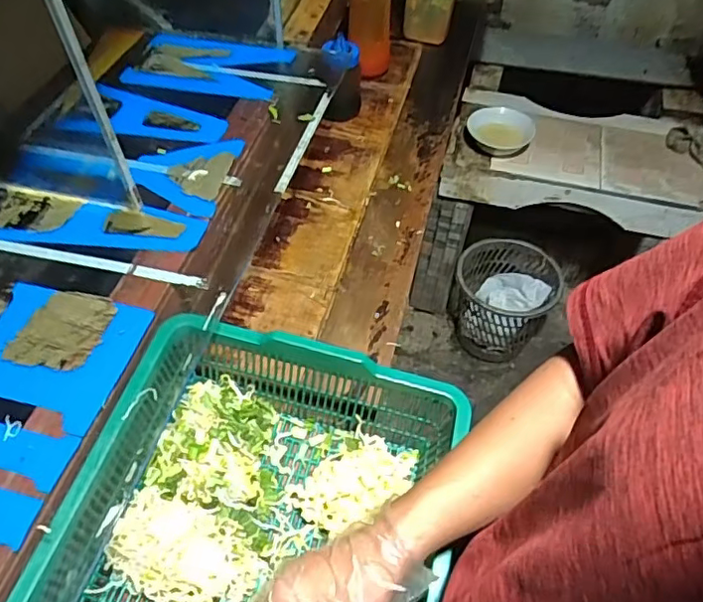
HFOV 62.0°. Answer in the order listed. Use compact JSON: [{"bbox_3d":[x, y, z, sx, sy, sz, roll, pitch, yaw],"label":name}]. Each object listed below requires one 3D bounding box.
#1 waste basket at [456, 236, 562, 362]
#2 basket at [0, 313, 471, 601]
[{"bbox_3d":[0.422,-0.001,1.677,0.264,0.284,0.285,2,50,-3],"label":"waste basket"},{"bbox_3d":[-0.086,0.214,0.487,0.282,0.129,0.389,14,51,7],"label":"basket"}]

